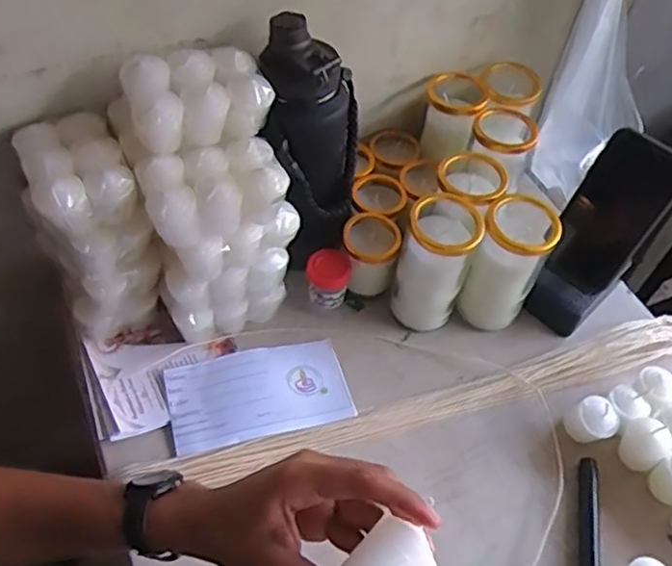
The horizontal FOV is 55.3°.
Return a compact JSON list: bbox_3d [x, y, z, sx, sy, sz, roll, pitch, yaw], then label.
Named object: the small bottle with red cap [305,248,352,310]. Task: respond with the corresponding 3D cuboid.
[{"bbox_3d":[-0.008,-0.001,0.662,0.043,0.063,0.035,0,52,-4],"label":"small bottle with red cap"}]

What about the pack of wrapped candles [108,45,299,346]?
[{"bbox_3d":[-0.116,-0.071,0.600,0.127,0.240,0.138,-16,55,-15],"label":"pack of wrapped candles"}]

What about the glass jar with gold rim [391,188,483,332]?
[{"bbox_3d":[0.100,-0.020,0.646,0.067,0.137,0.082,20,54,12],"label":"glass jar with gold rim"}]

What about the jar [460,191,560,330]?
[{"bbox_3d":[0.171,-0.017,0.651,0.066,0.148,0.060,2,52,-2],"label":"jar"}]

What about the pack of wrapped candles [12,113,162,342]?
[{"bbox_3d":[-0.223,-0.042,0.596,0.086,0.195,0.112,-26,58,-22],"label":"pack of wrapped candles"}]

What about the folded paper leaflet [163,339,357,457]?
[{"bbox_3d":[-0.074,0.105,0.615,0.168,0.010,0.089,-13,54,-13],"label":"folded paper leaflet"}]

